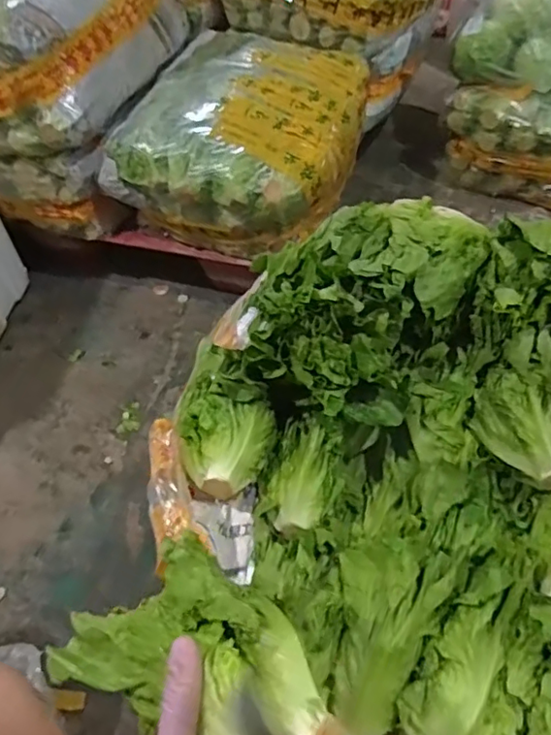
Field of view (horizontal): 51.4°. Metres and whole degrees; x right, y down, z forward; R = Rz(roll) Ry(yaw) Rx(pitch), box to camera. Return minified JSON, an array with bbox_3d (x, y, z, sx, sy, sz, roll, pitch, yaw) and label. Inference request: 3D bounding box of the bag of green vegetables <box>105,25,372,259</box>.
[{"bbox_3d":[-0.051,-0.453,1.123,0.410,0.211,0.449,13,53,17],"label":"bag of green vegetables"}]

